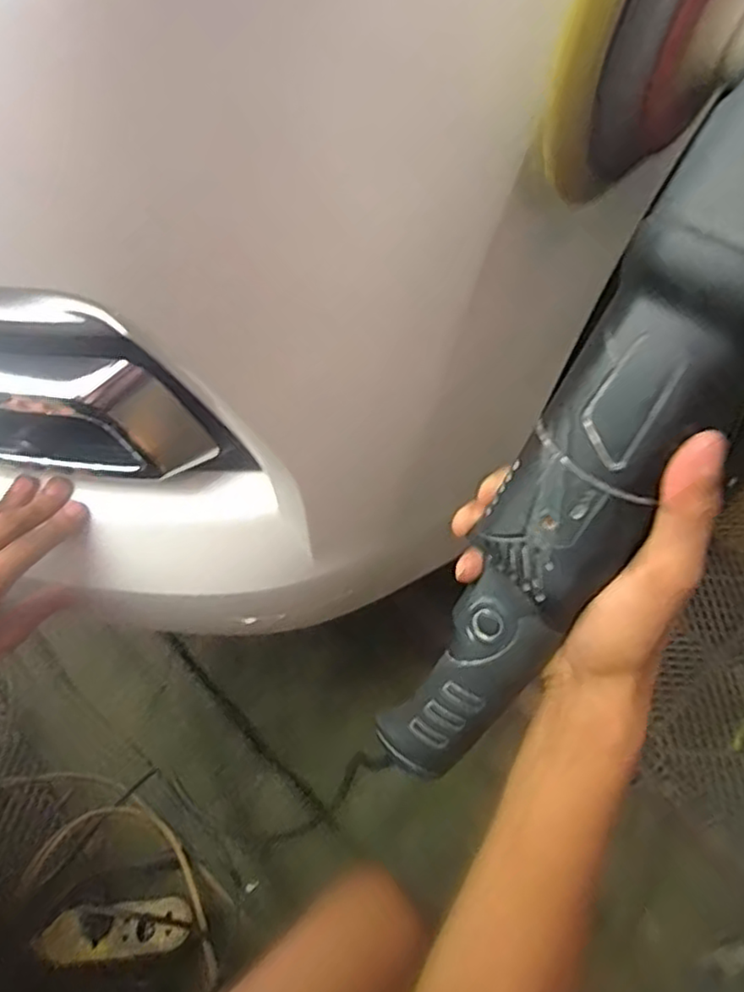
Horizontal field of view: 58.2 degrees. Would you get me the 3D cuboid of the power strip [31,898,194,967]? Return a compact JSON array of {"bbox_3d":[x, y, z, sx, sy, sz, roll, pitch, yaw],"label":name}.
[{"bbox_3d":[-0.282,0.485,0.742,0.160,0.051,0.051,-8,50,-5],"label":"power strip"}]

